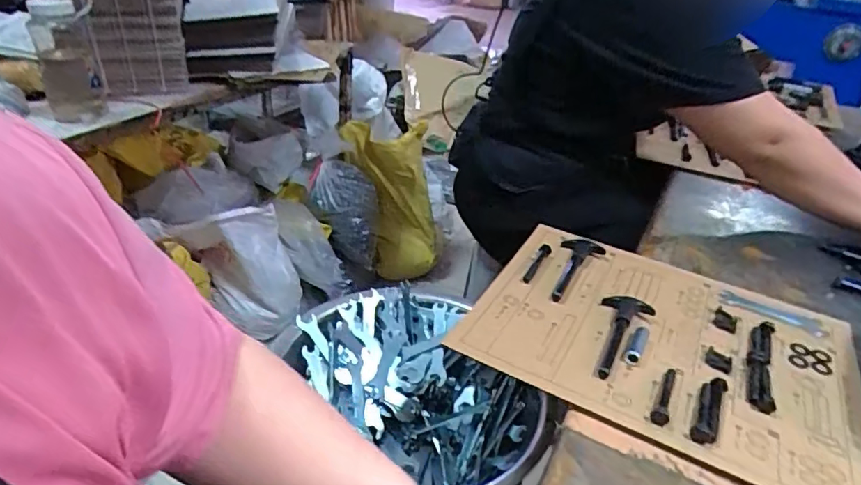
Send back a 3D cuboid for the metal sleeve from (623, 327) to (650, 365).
[{"bbox_3d":[0.213,0.106,0.566,0.016,0.011,0.059,23,36,22],"label":"metal sleeve"}]

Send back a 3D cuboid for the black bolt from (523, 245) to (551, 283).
[{"bbox_3d":[0.133,0.026,0.685,0.015,0.015,0.081,20,35,19],"label":"black bolt"}]

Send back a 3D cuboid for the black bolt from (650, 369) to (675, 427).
[{"bbox_3d":[0.217,0.140,0.504,0.014,0.011,0.077,23,36,23],"label":"black bolt"}]

